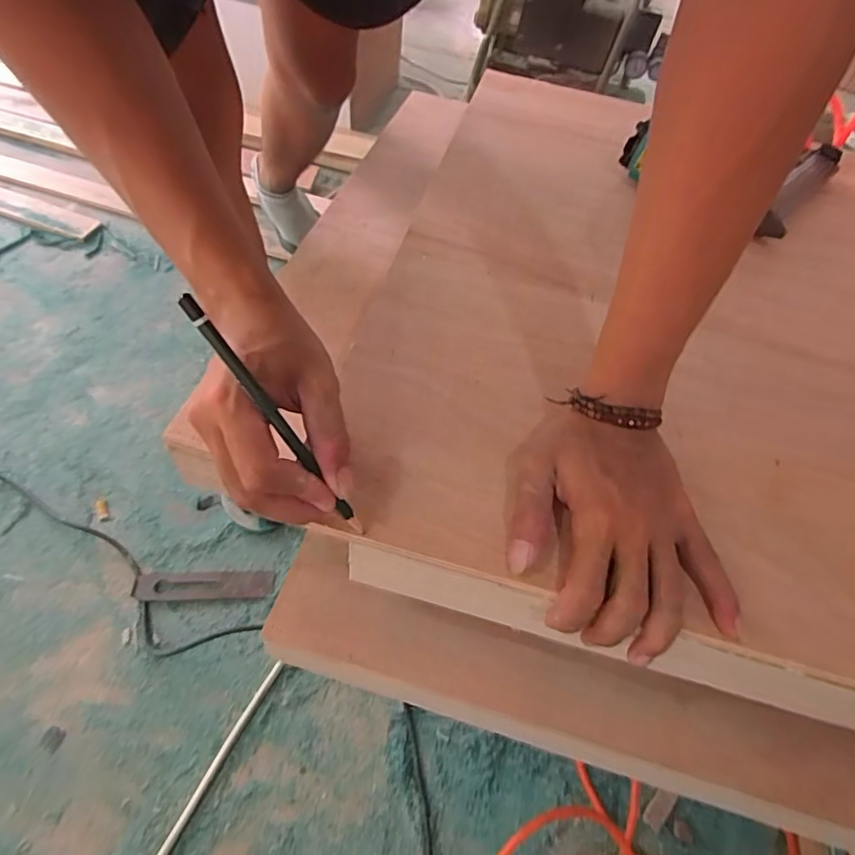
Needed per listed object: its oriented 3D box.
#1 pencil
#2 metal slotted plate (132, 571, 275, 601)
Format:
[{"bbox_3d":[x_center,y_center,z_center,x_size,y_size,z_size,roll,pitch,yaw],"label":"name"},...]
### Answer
[{"bbox_3d":[-0.075,0.000,0.293,0.006,0.158,0.008,2,43,46],"label":"pencil"},{"bbox_3d":[-0.299,0.209,0.751,0.178,0.009,0.040,-1,51,-3],"label":"metal slotted plate"}]

